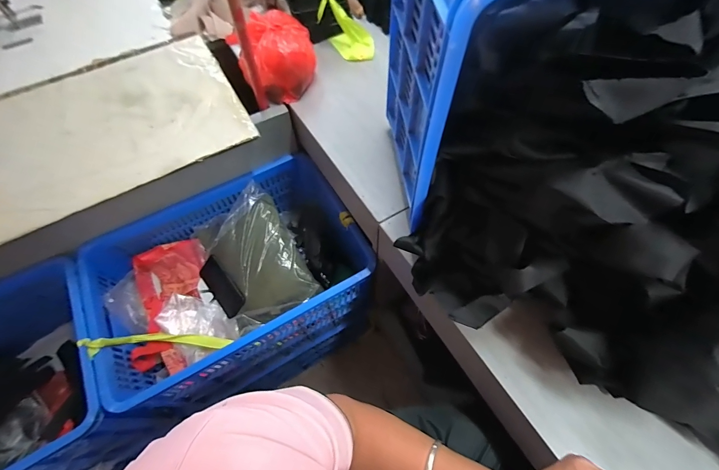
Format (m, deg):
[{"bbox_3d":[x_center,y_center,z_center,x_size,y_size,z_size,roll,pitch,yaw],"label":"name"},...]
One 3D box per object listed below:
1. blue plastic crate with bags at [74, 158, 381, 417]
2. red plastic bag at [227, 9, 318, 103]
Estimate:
[{"bbox_3d":[-0.310,0.156,0.947,0.608,0.432,0.420,-28,64,-13],"label":"blue plastic crate with bags"},{"bbox_3d":[-0.190,-0.437,0.798,0.164,0.113,0.196,1,61,3],"label":"red plastic bag"}]

